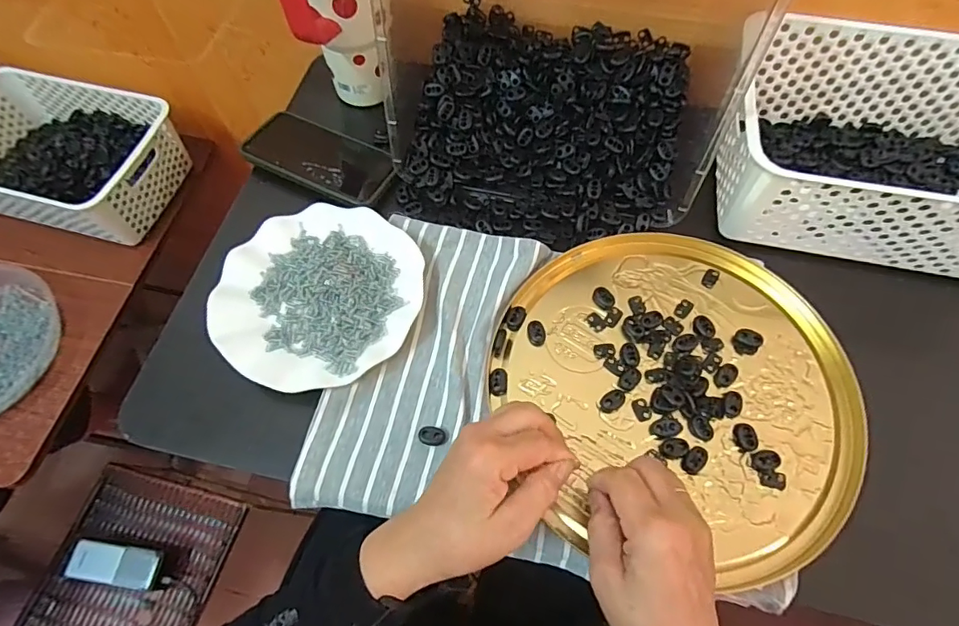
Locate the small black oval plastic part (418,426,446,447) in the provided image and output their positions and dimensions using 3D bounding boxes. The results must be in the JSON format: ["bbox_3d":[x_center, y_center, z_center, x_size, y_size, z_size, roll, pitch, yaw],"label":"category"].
[{"bbox_3d":[-0.038,0.101,0.411,0.021,0.005,0.016,18,66,9],"label":"small black oval plastic part"}]

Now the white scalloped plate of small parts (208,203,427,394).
[{"bbox_3d":[-0.144,-0.018,0.458,0.174,0.021,0.178,0,64,0],"label":"white scalloped plate of small parts"}]

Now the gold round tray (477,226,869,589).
[{"bbox_3d":[0.160,0.055,0.425,0.289,0.015,0.277,0,64,0],"label":"gold round tray"}]

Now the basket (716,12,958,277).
[{"bbox_3d":[0.386,-0.155,0.471,0.299,0.104,0.198,11,65,6],"label":"basket"}]

